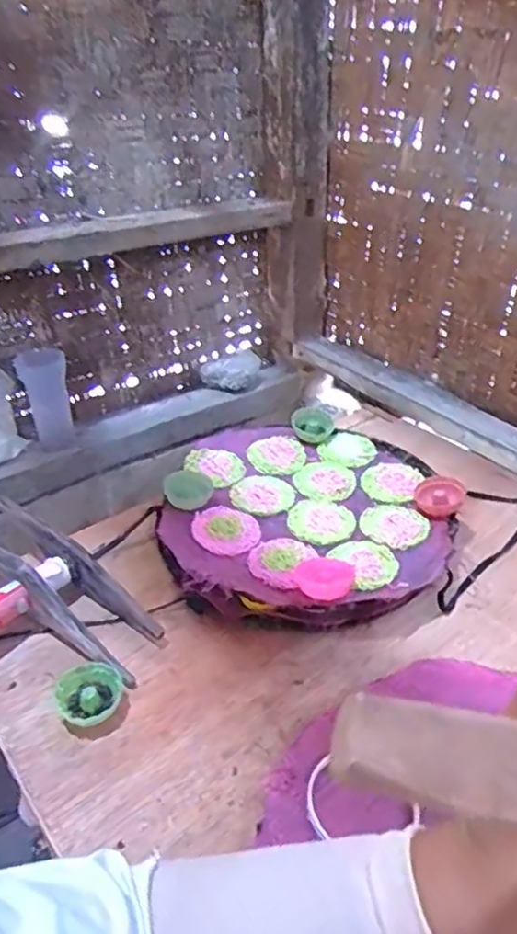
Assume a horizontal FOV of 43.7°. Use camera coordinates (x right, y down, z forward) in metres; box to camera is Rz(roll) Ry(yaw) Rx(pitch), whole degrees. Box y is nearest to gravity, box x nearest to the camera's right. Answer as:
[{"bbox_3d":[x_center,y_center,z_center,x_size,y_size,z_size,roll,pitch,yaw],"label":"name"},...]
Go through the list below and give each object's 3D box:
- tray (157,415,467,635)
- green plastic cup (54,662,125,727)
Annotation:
[{"bbox_3d":[0.064,0.055,0.811,0.342,0.066,0.374,0,34,0],"label":"tray"},{"bbox_3d":[-0.160,0.216,0.615,0.060,0.023,0.057,0,34,0],"label":"green plastic cup"}]

